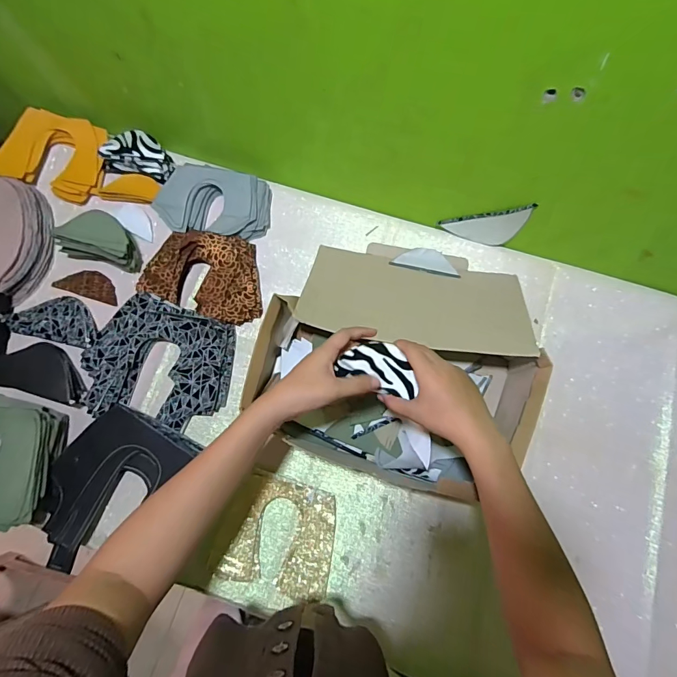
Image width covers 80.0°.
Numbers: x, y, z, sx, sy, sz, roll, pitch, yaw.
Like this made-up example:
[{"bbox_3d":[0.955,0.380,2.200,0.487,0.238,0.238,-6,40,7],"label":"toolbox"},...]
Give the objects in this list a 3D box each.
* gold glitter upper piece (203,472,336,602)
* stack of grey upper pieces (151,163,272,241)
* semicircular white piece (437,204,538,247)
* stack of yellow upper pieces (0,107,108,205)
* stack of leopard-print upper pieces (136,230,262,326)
[{"bbox_3d":[-0.076,0.255,0.528,0.146,0.009,0.131,16,76,1],"label":"gold glitter upper piece"},{"bbox_3d":[-0.200,-0.218,0.661,0.178,0.036,0.127,17,73,5],"label":"stack of grey upper pieces"},{"bbox_3d":[0.232,-0.166,0.620,0.141,0.067,0.009,0,56,41],"label":"semicircular white piece"},{"bbox_3d":[-0.481,-0.310,0.686,0.172,0.046,0.135,14,73,4],"label":"stack of yellow upper pieces"},{"bbox_3d":[-0.202,-0.102,0.622,0.188,0.037,0.134,16,73,4],"label":"stack of leopard-print upper pieces"}]

